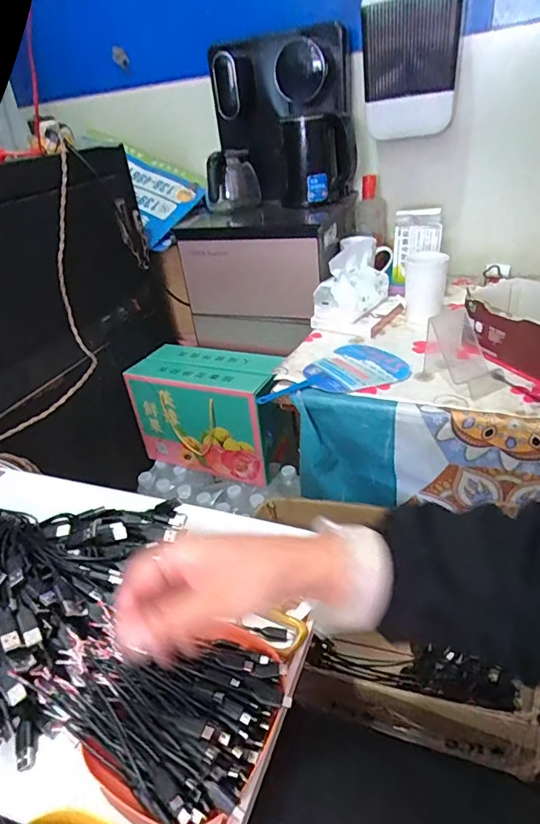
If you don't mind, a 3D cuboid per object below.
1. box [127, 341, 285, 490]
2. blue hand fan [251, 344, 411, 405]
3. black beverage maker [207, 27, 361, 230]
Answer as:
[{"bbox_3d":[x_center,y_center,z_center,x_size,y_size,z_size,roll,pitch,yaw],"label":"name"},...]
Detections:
[{"bbox_3d":[-0.133,-0.003,1.089,0.313,0.240,0.165,10,37,24],"label":"box"},{"bbox_3d":[0.098,-0.070,0.790,0.245,0.004,0.149,-11,33,-6],"label":"blue hand fan"},{"bbox_3d":[0.022,-0.585,0.995,0.297,0.317,0.186,0,34,10],"label":"black beverage maker"}]

